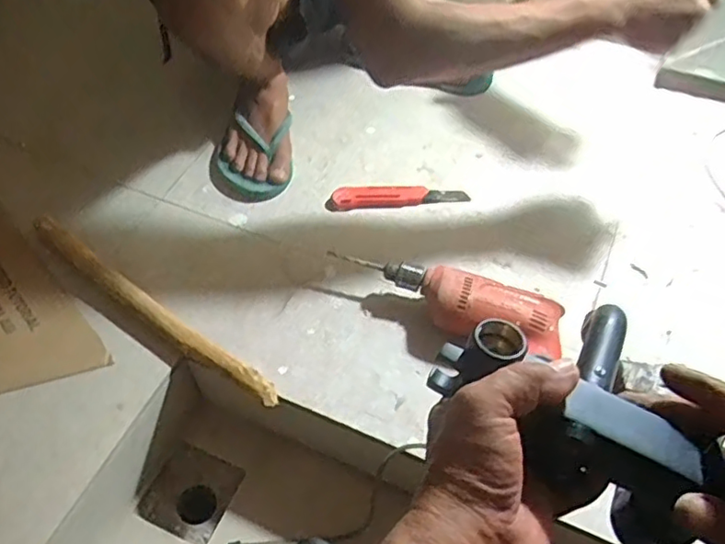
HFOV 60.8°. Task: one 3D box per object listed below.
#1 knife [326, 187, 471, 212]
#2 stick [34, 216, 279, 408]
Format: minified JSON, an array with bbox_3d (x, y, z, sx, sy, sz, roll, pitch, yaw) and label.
[{"bbox_3d":[0.050,-0.104,0.868,0.196,0.022,0.031,-1,54,-1],"label":"knife"},{"bbox_3d":[-0.256,0.043,0.745,0.393,0.039,0.030,31,60,20],"label":"stick"}]

